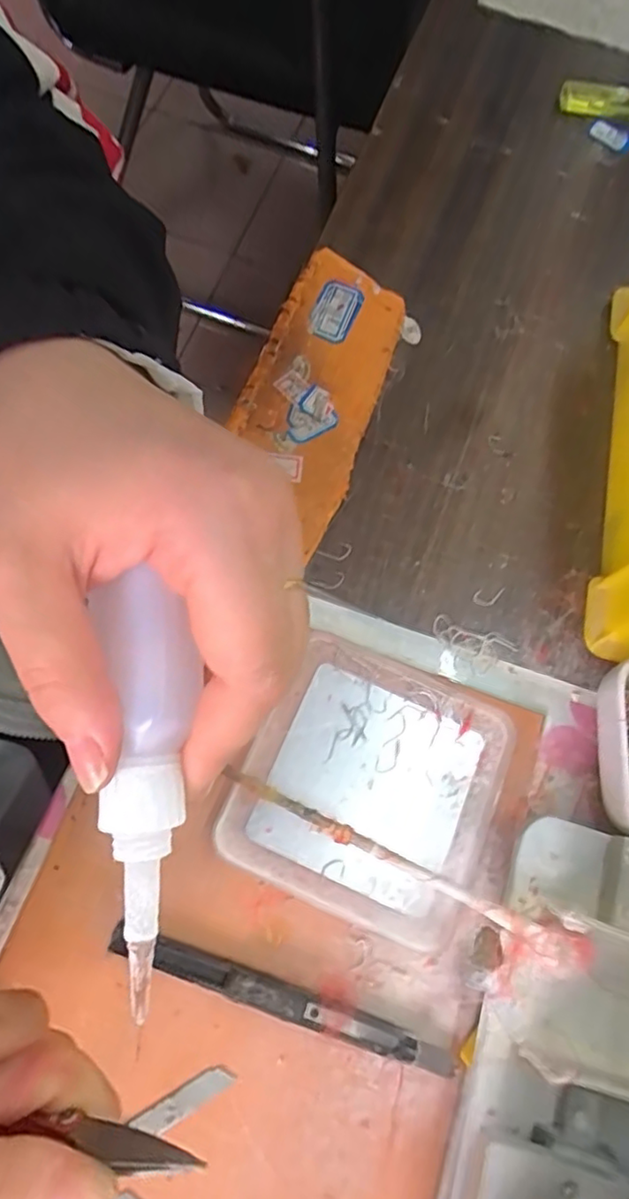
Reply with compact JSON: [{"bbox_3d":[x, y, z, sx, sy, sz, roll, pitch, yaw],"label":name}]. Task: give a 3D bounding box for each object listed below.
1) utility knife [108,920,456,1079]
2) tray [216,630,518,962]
[{"bbox_3d":[-0.013,0.158,0.237,0.140,0.010,0.012,21,72,2],"label":"utility knife"},{"bbox_3d":[0.026,0.081,0.265,0.106,0.011,0.107,24,72,3],"label":"tray"}]

